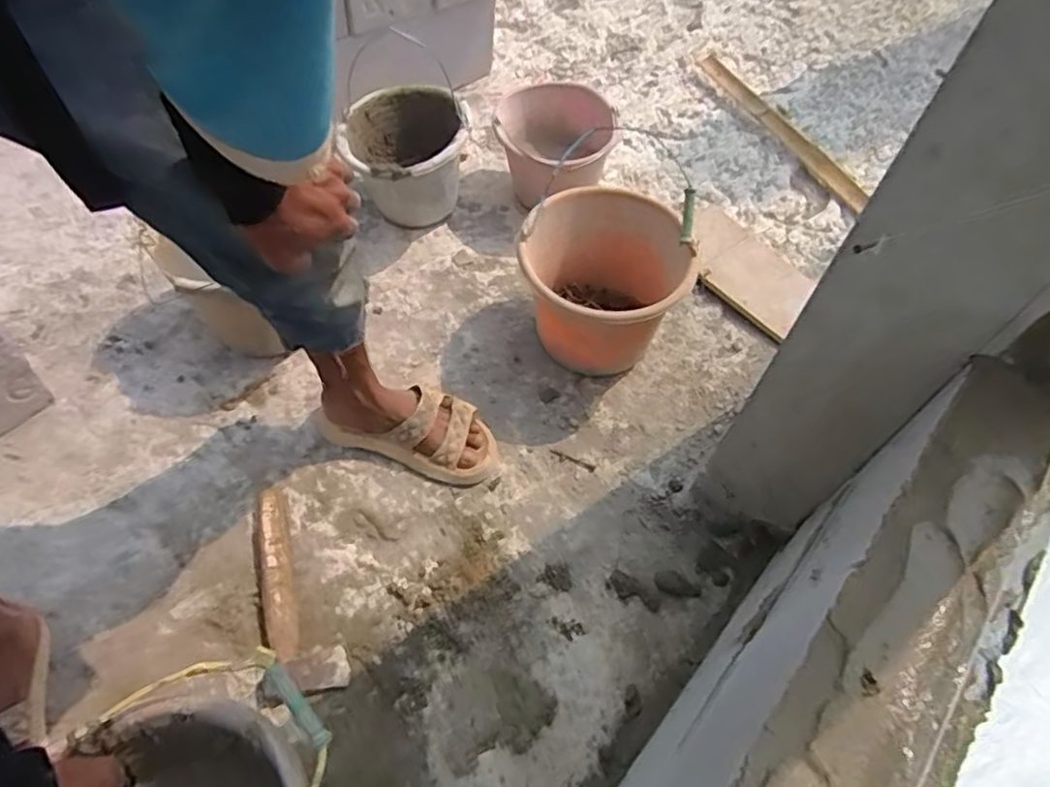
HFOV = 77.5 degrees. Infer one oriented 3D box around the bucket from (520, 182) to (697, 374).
[{"bbox_3d":[0.124,-0.172,1.025,0.242,0.205,0.278,24,56,12],"label":"bucket"}]

